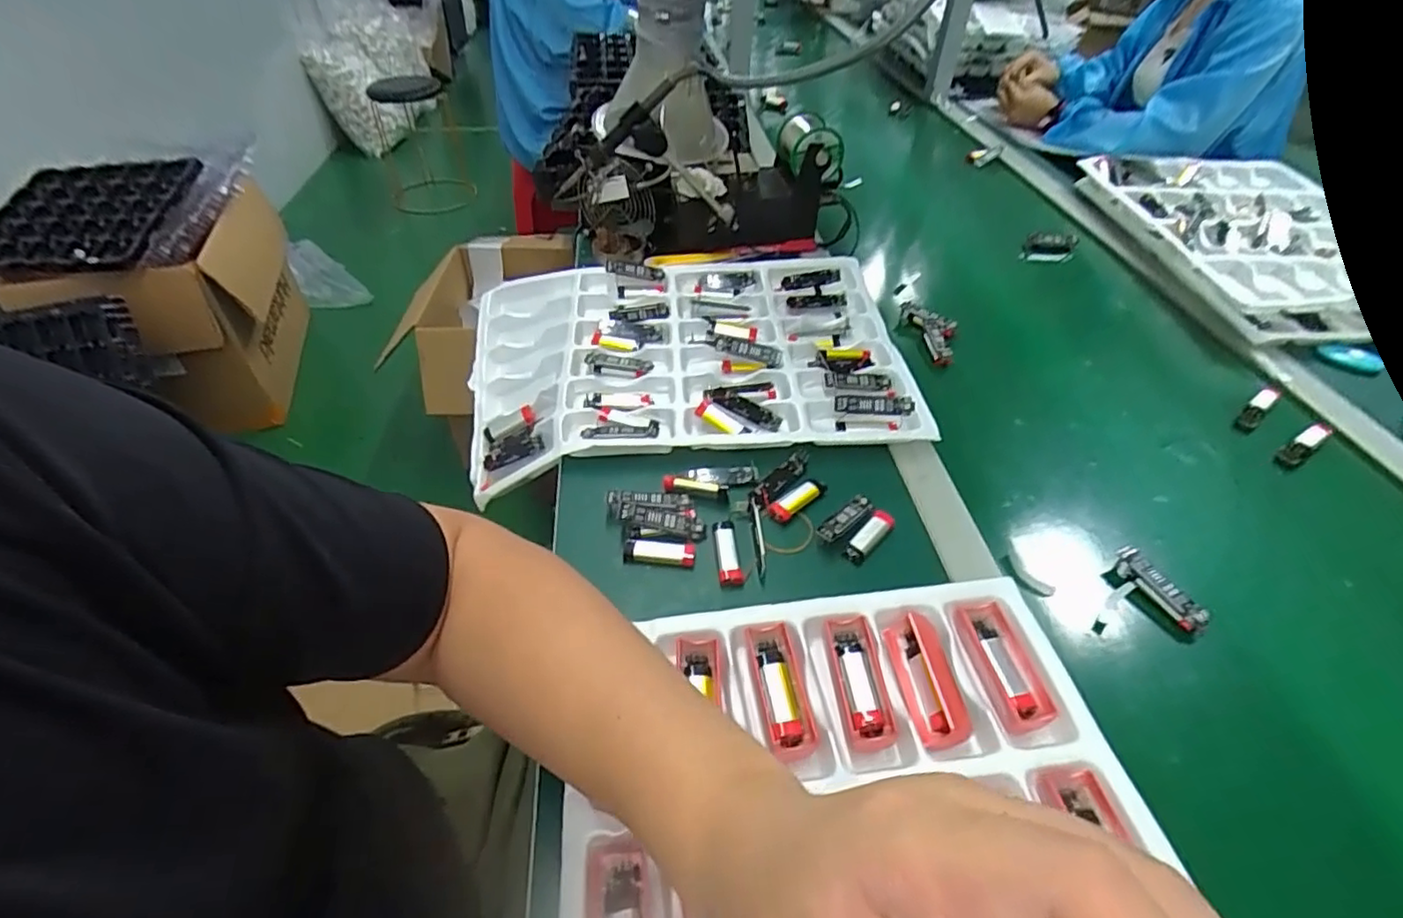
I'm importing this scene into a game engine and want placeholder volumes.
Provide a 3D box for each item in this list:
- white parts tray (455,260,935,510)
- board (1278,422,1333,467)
[{"bbox_3d":[-0.024,-0.105,0.669,0.432,0.065,0.313,-4,45,-4],"label":"white parts tray"},{"bbox_3d":[0.573,-0.014,0.599,0.075,0.011,0.018,-26,50,-24],"label":"board"}]

